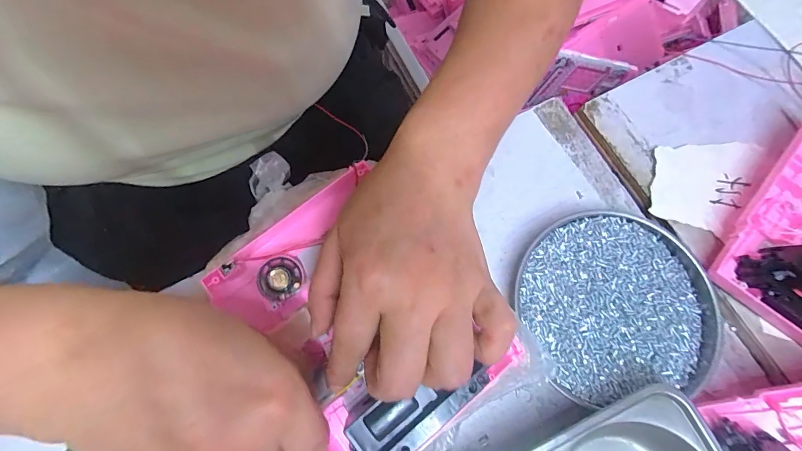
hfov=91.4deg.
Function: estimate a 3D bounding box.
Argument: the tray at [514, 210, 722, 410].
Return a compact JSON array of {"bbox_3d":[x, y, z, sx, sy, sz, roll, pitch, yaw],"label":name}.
[{"bbox_3d":[0.147,0.053,0.277,0.131,0.027,0.123,0,73,0],"label":"tray"}]

